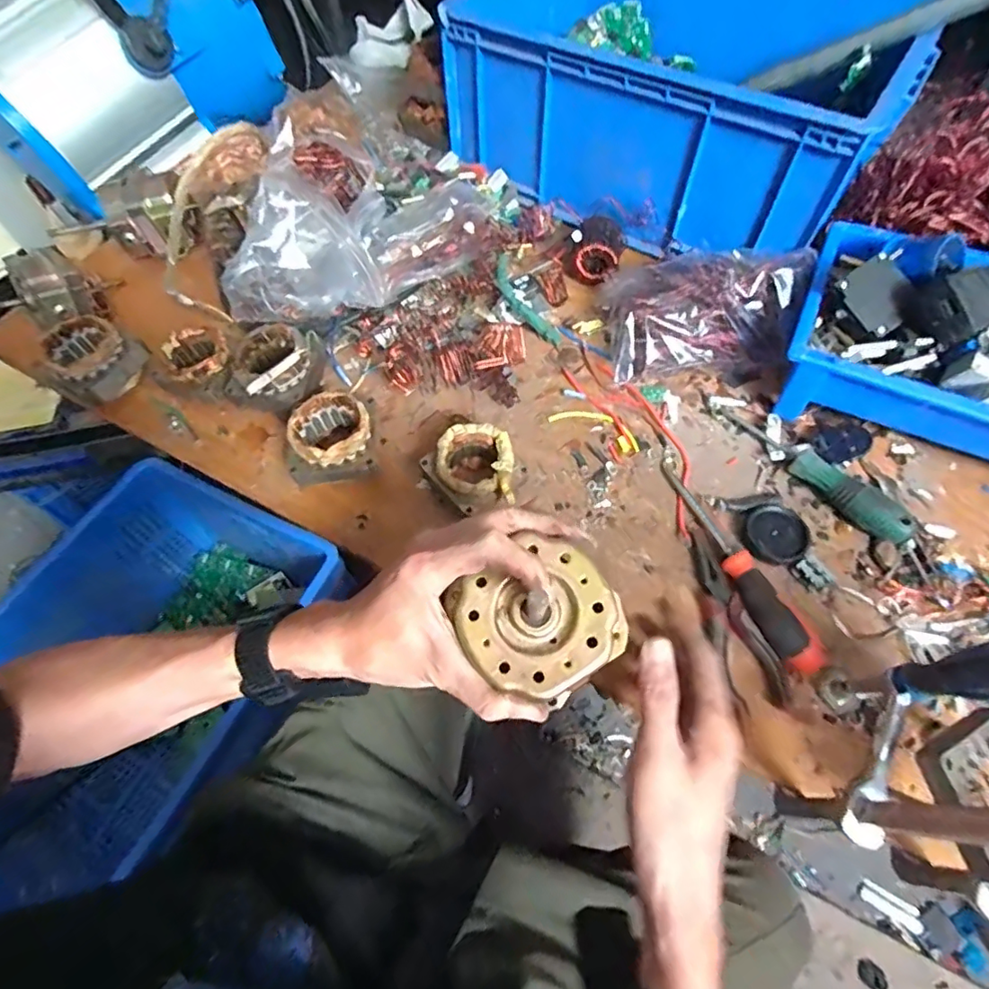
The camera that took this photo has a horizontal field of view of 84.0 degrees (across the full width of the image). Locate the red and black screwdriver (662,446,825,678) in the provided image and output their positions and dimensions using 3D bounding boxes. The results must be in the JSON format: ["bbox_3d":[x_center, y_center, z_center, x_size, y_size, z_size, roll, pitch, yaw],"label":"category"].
[{"bbox_3d":[0.200,0.048,0.472,0.025,0.029,0.220,-19,61,-11],"label":"red and black screwdriver"}]

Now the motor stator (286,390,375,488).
[{"bbox_3d":[-0.157,-0.046,0.519,0.088,0.061,0.082,-10,60,-6],"label":"motor stator"}]

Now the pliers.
[{"bbox_3d":[0.187,0.101,0.449,0.045,0.017,0.147,-14,61,-8],"label":"pliers"}]

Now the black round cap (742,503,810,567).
[{"bbox_3d":[0.247,0.035,0.484,0.052,0.013,0.059,31,64,17],"label":"black round cap"}]

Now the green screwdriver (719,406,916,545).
[{"bbox_3d":[0.290,-0.026,0.508,0.027,0.037,0.191,-34,65,-18],"label":"green screwdriver"}]

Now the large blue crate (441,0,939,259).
[{"bbox_3d":[0.231,-0.510,0.684,0.489,0.161,0.413,31,64,17],"label":"large blue crate"}]

